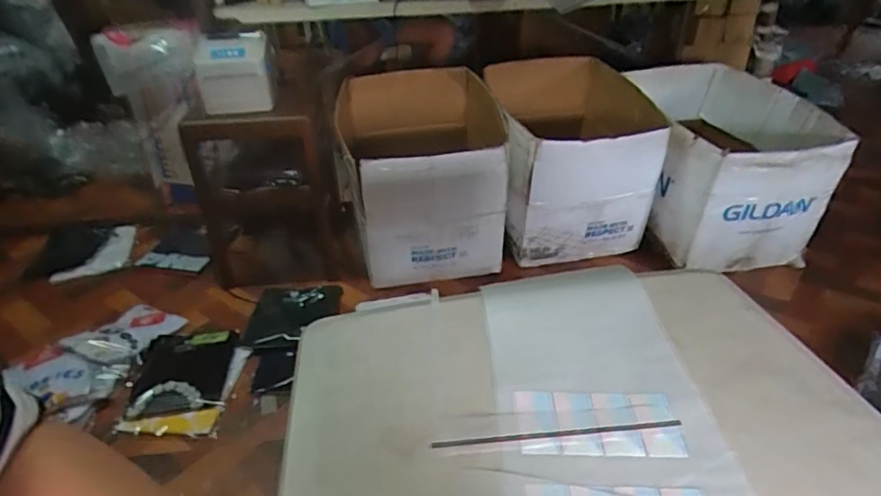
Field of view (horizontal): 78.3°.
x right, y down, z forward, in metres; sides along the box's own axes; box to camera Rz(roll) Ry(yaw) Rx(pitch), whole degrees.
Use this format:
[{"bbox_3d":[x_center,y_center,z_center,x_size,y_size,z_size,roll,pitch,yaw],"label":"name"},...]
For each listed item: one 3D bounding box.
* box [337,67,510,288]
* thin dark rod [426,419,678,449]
[{"bbox_3d":[-0.072,-0.235,1.649,0.423,0.476,0.517,-7,33,-9],"label":"box"},{"bbox_3d":[0.093,0.148,0.433,0.199,0.004,0.007,-5,34,-2],"label":"thin dark rod"}]

